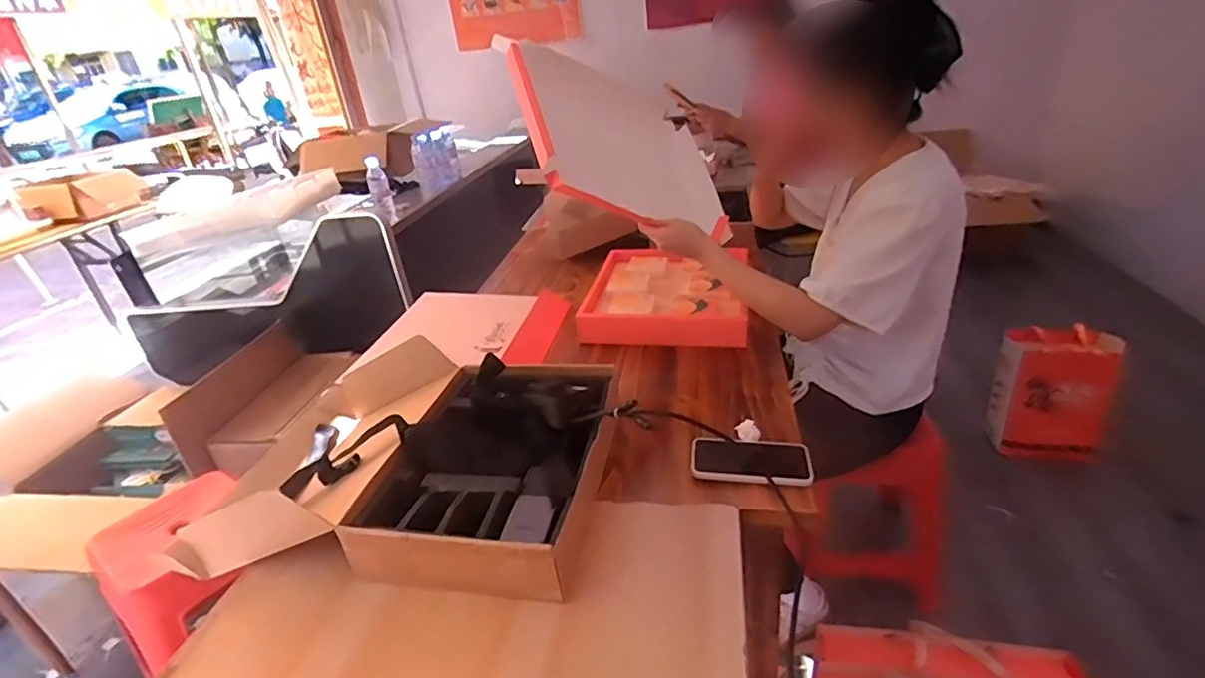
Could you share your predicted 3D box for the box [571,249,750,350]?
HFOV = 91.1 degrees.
[{"bbox_3d":[0.138,-0.105,1.287,0.334,0.071,0.351,-1,28,10],"label":"box"}]

